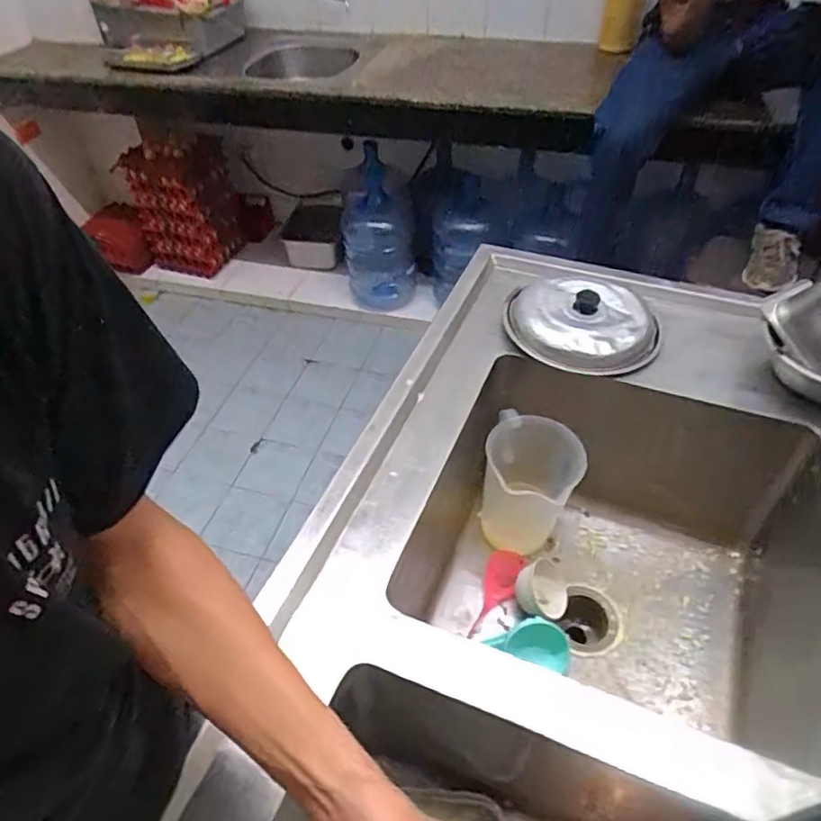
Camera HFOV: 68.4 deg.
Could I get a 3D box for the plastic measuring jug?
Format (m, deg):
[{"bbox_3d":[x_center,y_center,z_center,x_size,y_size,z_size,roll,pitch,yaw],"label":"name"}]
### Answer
[{"bbox_3d":[0.191,0.138,0.991,0.153,0.212,0.151,11,47,14],"label":"plastic measuring jug"}]

